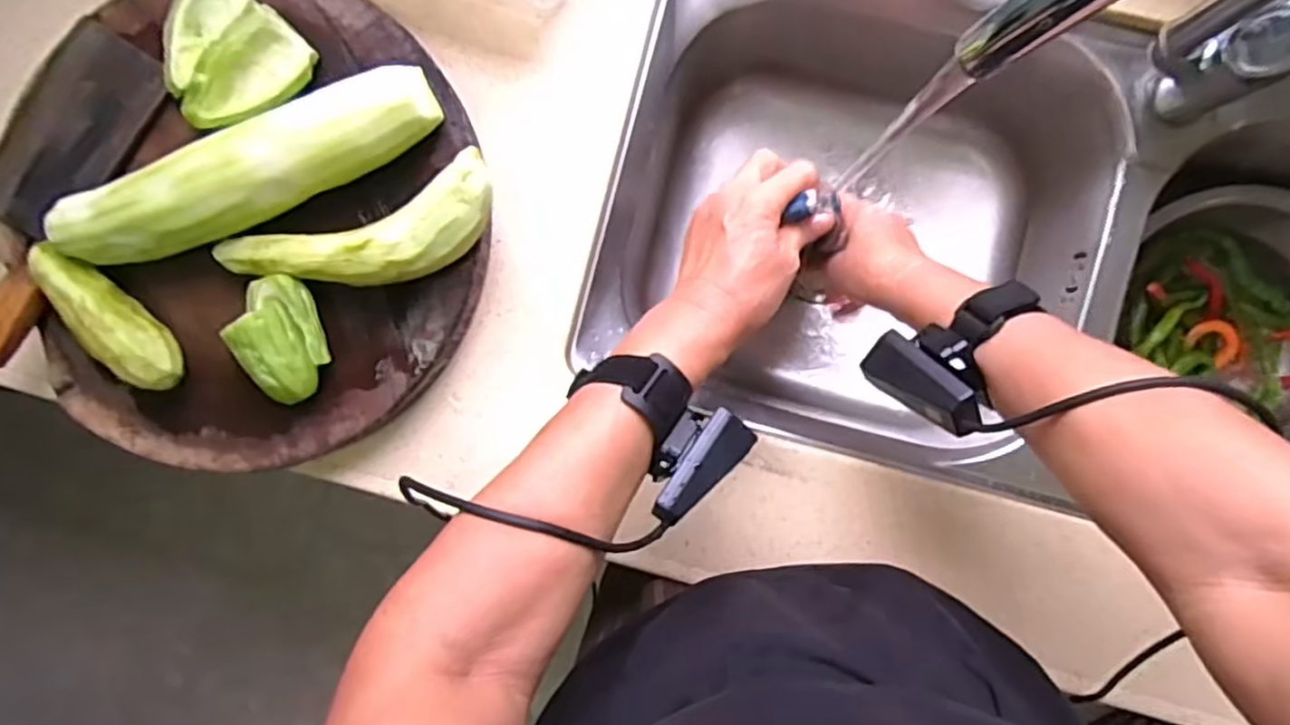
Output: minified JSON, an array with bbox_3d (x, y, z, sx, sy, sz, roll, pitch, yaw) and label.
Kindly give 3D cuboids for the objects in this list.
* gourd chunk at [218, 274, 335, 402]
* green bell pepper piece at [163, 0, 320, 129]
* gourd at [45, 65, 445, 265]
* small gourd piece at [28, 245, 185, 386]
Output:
[{"bbox_3d":[-0.255,-0.018,0.503,0.059,0.039,0.082,-31,88,3],"label":"gourd chunk"},{"bbox_3d":[-0.302,-0.223,0.506,0.095,0.044,0.101,0,90,4],"label":"green bell pepper piece"},{"bbox_3d":[-0.269,-0.123,0.485,0.269,0.076,0.061,-22,89,4],"label":"gourd"},{"bbox_3d":[-0.382,-0.029,0.507,0.119,0.047,0.042,42,93,3],"label":"small gourd piece"}]

